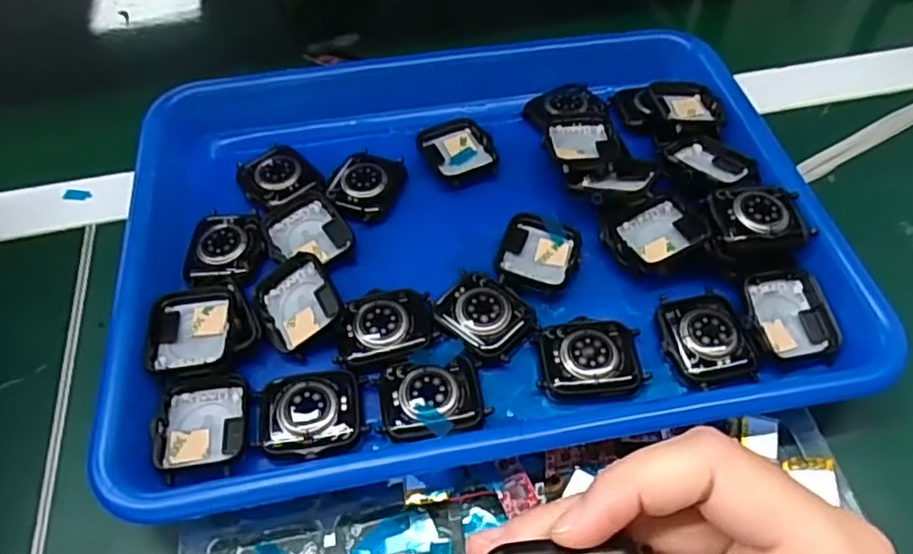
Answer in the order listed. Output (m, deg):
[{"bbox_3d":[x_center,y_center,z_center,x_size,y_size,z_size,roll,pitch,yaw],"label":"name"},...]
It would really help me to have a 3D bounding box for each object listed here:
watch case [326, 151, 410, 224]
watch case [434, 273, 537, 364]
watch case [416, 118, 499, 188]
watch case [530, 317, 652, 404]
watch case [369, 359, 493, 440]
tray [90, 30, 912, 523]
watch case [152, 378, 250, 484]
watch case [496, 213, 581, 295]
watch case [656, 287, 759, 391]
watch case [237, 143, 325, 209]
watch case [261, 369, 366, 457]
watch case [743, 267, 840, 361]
[{"bbox_3d":[-0.048,-0.050,0.345,0.035,0.007,0.045,13,55,12],"label":"watch case"},{"bbox_3d":[0.012,0.018,0.295,0.040,0.008,0.038,32,60,24],"label":"watch case"},{"bbox_3d":[0.001,-0.071,0.362,0.038,0.007,0.043,-21,55,-14],"label":"watch case"},{"bbox_3d":[0.059,0.035,0.283,0.045,0.010,0.035,-7,53,-3],"label":"watch case"},{"bbox_3d":[-0.011,0.051,0.272,0.044,0.008,0.033,-4,53,-1],"label":"watch case"},{"bbox_3d":[0.004,-0.037,0.330,0.322,0.035,0.263,-10,53,-5],"label":"tray"},{"bbox_3d":[-0.104,0.062,0.266,0.036,0.010,0.040,-8,53,-4],"label":"watch case"},{"bbox_3d":[0.040,-0.011,0.317,0.038,0.011,0.043,17,56,14],"label":"watch case"},{"bbox_3d":[0.111,0.025,0.288,0.037,0.008,0.045,-8,53,-4],"label":"watch case"},{"bbox_3d":[-0.097,-0.056,0.349,0.037,0.006,0.045,-31,58,-20],"label":"watch case"},{"bbox_3d":[-0.061,0.056,0.269,0.041,0.007,0.034,-6,53,-2],"label":"watch case"},{"bbox_3d":[0.149,0.016,0.293,0.037,0.015,0.041,-7,53,-3],"label":"watch case"}]

